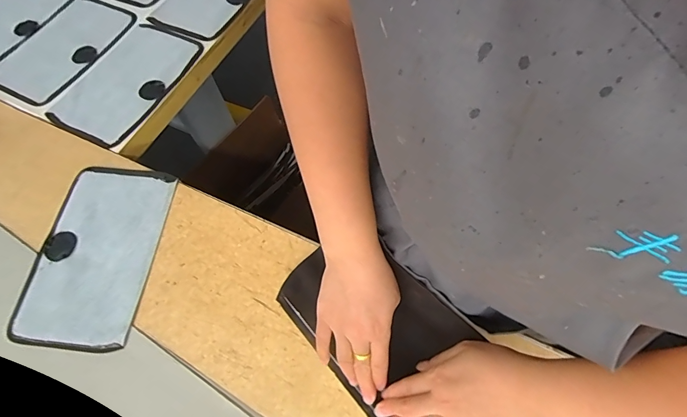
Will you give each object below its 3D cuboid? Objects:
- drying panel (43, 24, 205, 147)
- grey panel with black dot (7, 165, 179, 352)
[{"bbox_3d":[-0.332,-0.197,0.578,0.136,0.006,0.216,22,68,12],"label":"drying panel"},{"bbox_3d":[-0.302,0.052,0.461,0.139,0.010,0.223,5,65,5],"label":"grey panel with black dot"}]

